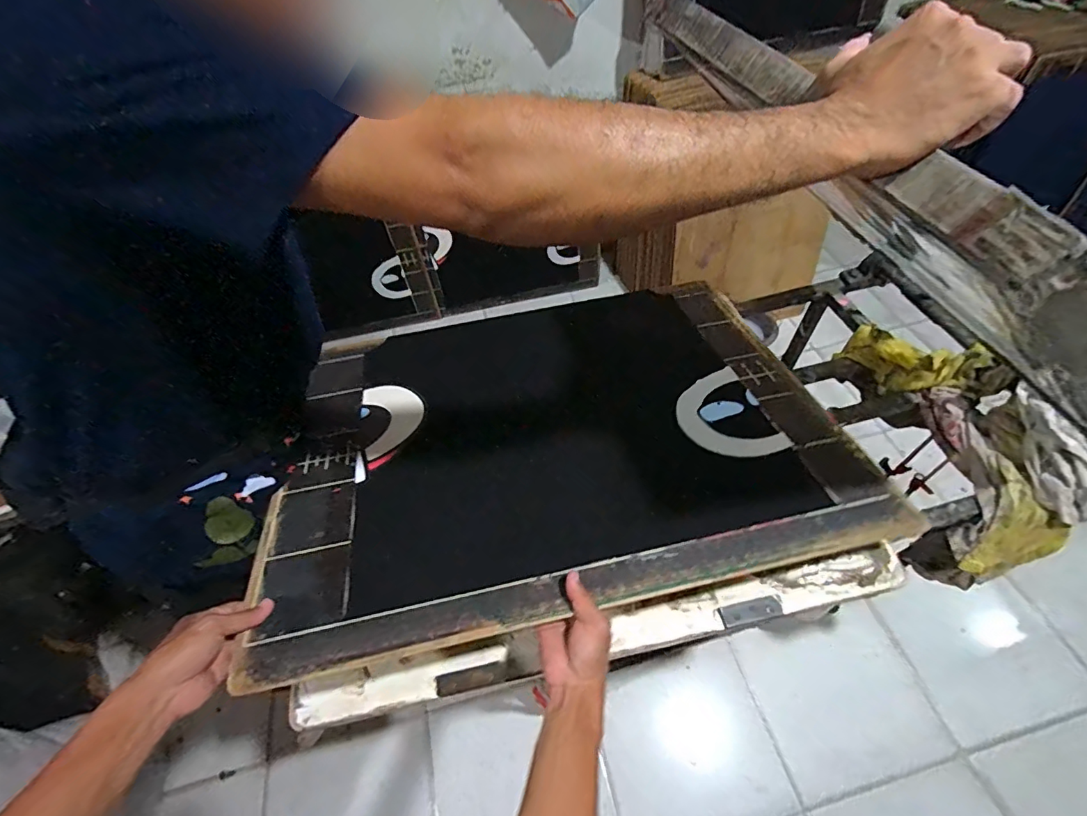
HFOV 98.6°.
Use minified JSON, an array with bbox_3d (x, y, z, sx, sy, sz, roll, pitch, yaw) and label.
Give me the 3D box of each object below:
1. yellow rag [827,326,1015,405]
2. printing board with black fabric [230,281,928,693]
[{"bbox_3d":[0.641,-0.077,0.806,0.102,0.076,0.251,-31,35,-18],"label":"yellow rag"},{"bbox_3d":[0.023,0.018,0.726,0.779,0.060,0.597,-9,45,-8],"label":"printing board with black fabric"}]

